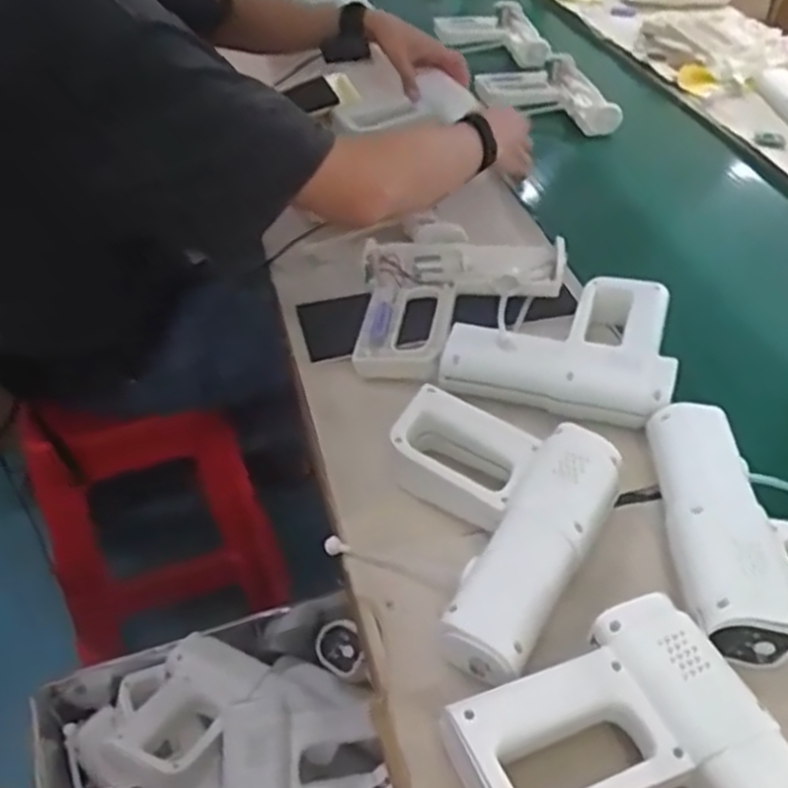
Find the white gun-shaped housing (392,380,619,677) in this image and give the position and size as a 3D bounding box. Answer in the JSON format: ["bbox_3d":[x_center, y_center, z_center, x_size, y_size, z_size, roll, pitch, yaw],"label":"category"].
[{"bbox_3d":[0.059,0.091,0.588,0.184,0.064,0.214,24,48,23],"label":"white gun-shaped housing"}]

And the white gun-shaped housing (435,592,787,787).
[{"bbox_3d":[0.149,0.242,0.432,0.168,0.066,0.202,-18,47,-19],"label":"white gun-shaped housing"}]

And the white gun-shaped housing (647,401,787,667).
[{"bbox_3d":[0.301,0.103,0.579,0.188,0.062,0.210,3,44,3],"label":"white gun-shaped housing"}]

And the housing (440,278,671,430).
[{"bbox_3d":[0.166,-0.058,0.740,0.206,0.048,0.190,11,45,11],"label":"housing"}]

